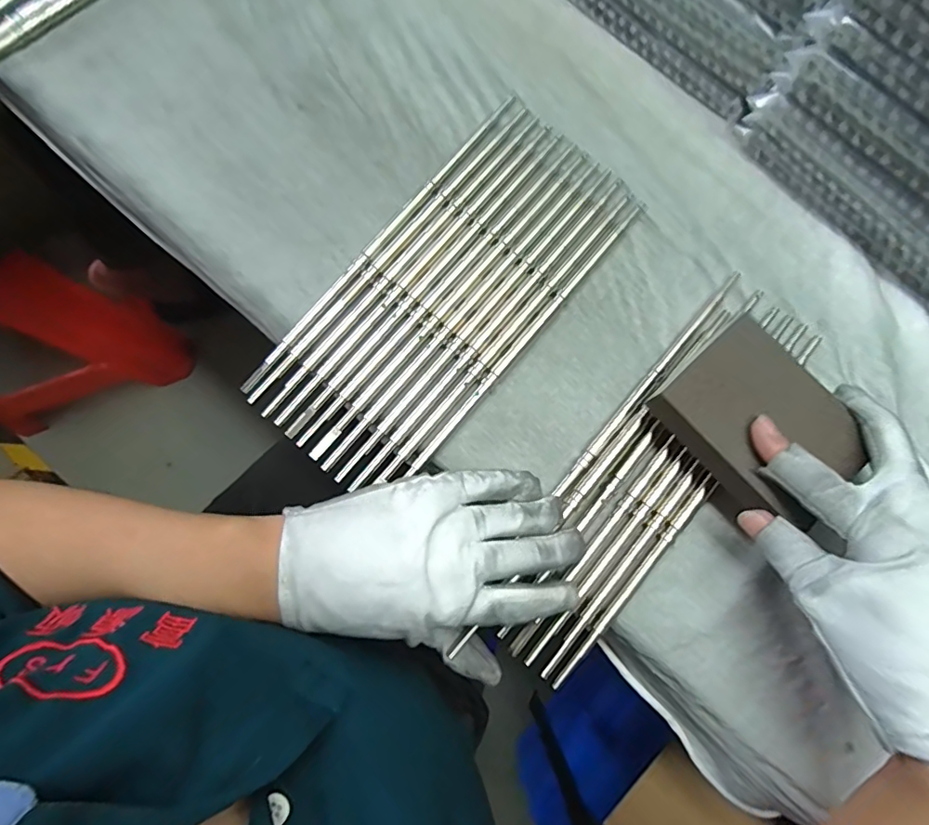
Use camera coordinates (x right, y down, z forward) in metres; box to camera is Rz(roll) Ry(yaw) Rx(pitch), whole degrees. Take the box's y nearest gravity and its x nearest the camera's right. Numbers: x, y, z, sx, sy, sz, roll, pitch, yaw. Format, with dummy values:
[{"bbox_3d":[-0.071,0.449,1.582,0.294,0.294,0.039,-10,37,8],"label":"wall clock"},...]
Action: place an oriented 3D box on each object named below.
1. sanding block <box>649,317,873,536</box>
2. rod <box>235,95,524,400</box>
[{"bbox_3d":[0.154,0.005,0.269,0.071,0.014,0.093,-41,83,-7],"label":"sanding block"},{"bbox_3d":[-0.049,-0.113,0.329,0.007,0.006,0.260,38,82,6],"label":"rod"}]

